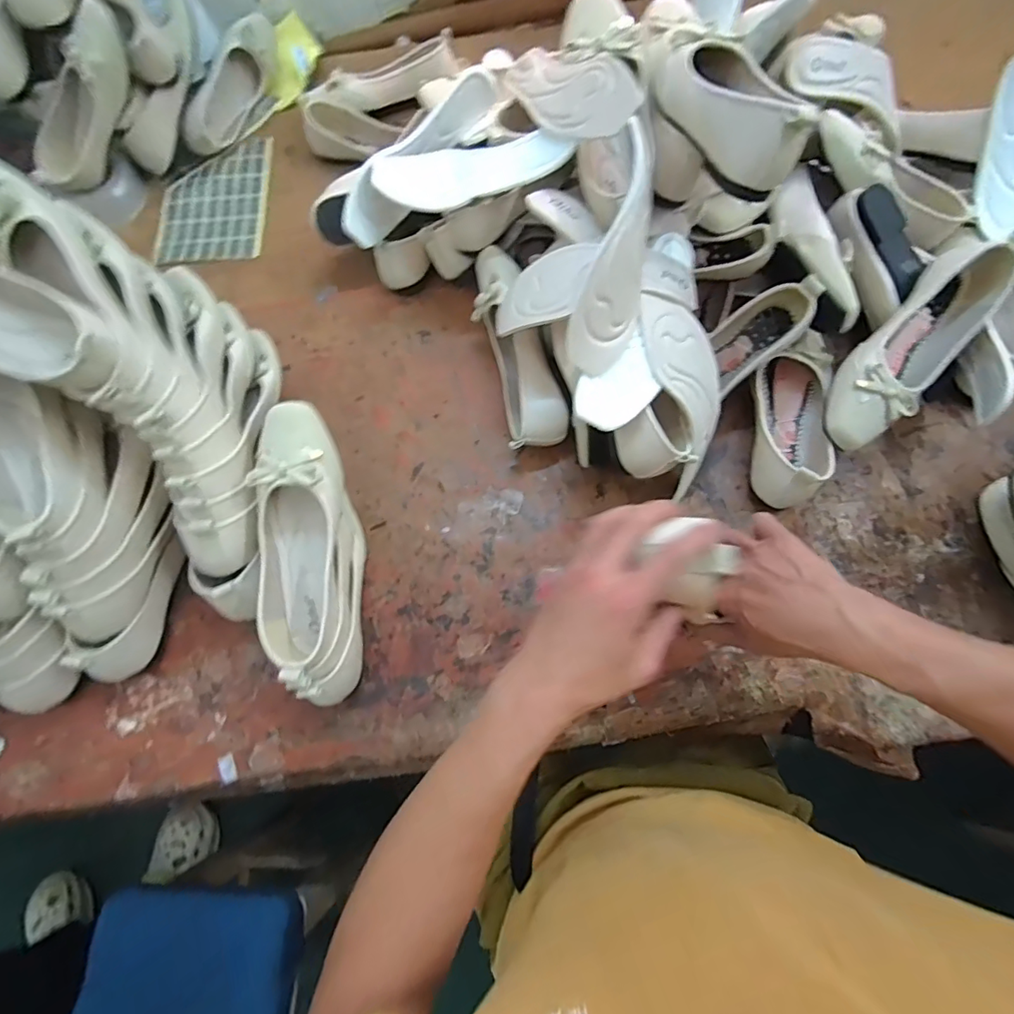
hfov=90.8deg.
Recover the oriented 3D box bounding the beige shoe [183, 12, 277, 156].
[{"bbox_3d":[-0.453,-0.697,0.822,0.053,0.072,0.255,19,73,9],"label":"beige shoe"}]

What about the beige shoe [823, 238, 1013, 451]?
[{"bbox_3d":[0.425,-0.166,0.521,0.082,0.081,0.235,42,78,15],"label":"beige shoe"}]

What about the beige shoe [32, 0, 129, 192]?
[{"bbox_3d":[-0.595,-0.571,0.706,0.245,0.073,0.079,-39,69,30],"label":"beige shoe"}]

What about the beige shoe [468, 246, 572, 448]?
[{"bbox_3d":[0.009,-0.191,0.608,0.068,0.104,0.252,-15,71,-3],"label":"beige shoe"}]

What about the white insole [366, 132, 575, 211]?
[{"bbox_3d":[-0.042,-0.378,0.557,0.224,0.049,0.071,1,71,3],"label":"white insole"}]

